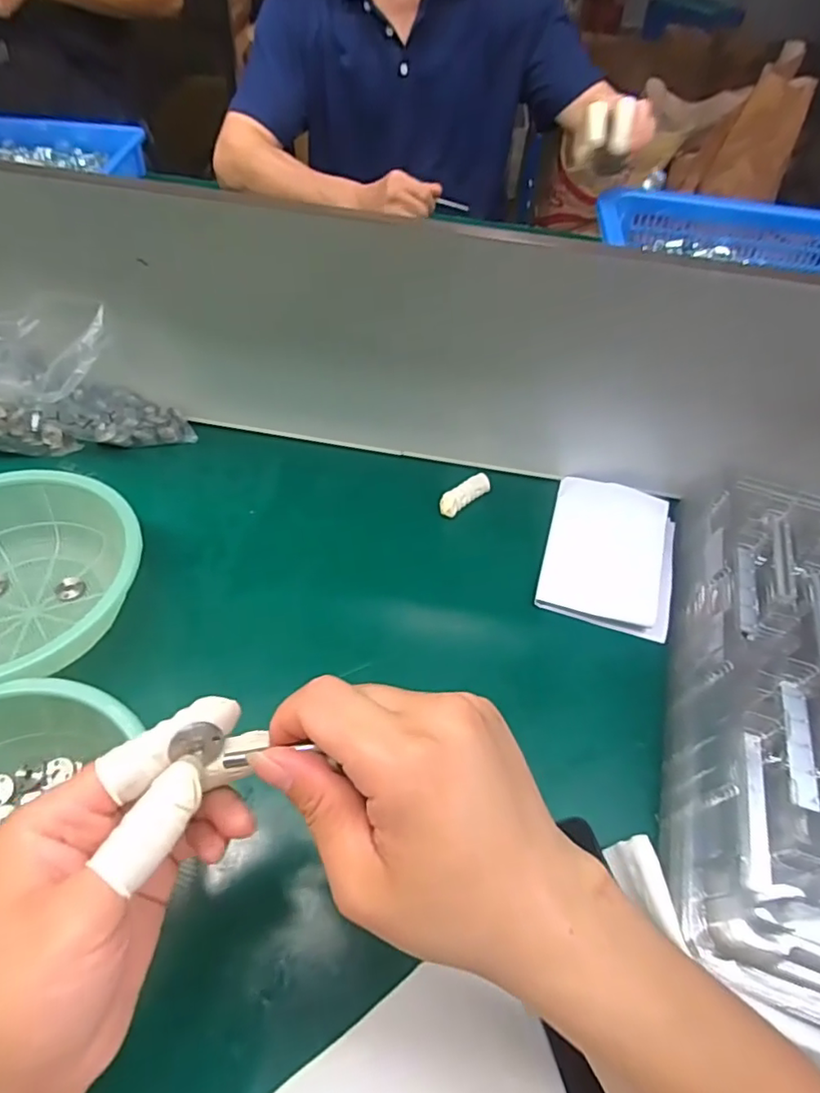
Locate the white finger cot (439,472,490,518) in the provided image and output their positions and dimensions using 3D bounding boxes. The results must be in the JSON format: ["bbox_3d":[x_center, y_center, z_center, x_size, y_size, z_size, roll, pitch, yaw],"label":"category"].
[{"bbox_3d":[0.052,-0.049,0.540,0.058,0.014,0.021,-33,61,-26],"label":"white finger cot"}]

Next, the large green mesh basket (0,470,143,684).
[{"bbox_3d":[-0.305,0.028,0.418,0.166,0.056,0.176,2,52,-3],"label":"large green mesh basket"}]

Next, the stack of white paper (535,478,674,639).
[{"bbox_3d":[0.181,0.004,0.510,0.108,0.021,0.158,16,52,8],"label":"stack of white paper"}]

